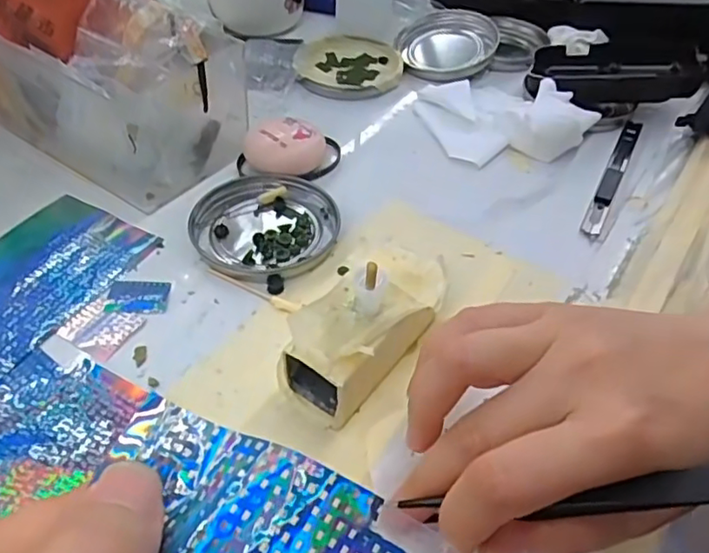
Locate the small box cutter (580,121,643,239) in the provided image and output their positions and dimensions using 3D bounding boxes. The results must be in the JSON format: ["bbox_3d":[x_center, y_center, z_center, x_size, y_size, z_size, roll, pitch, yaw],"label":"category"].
[{"bbox_3d":[0.162,-0.065,0.381,0.011,0.010,0.129,22,50,18],"label":"small box cutter"}]

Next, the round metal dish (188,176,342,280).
[{"bbox_3d":[-0.049,-0.028,0.335,0.076,0.008,0.076,8,47,5],"label":"round metal dish"}]

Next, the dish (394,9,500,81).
[{"bbox_3d":[0.069,-0.183,0.477,0.079,0.018,0.079,1,46,-1],"label":"dish"}]

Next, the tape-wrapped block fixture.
[{"bbox_3d":[0.005,0.022,0.266,0.044,0.041,0.084,30,53,24],"label":"tape-wrapped block fixture"}]

